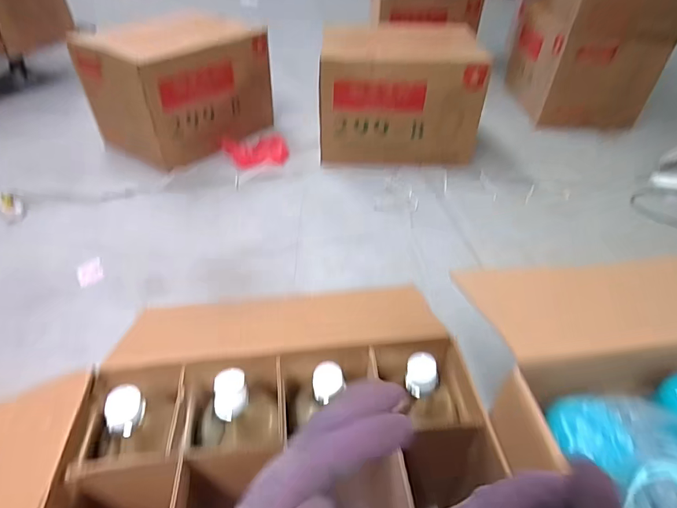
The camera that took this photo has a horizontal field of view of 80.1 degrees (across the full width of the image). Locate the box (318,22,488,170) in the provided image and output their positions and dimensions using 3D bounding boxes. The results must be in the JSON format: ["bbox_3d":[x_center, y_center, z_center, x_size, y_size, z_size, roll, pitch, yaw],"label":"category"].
[{"bbox_3d":[0.256,-0.661,1.738,0.655,0.484,0.325,1,42,0],"label":"box"}]

